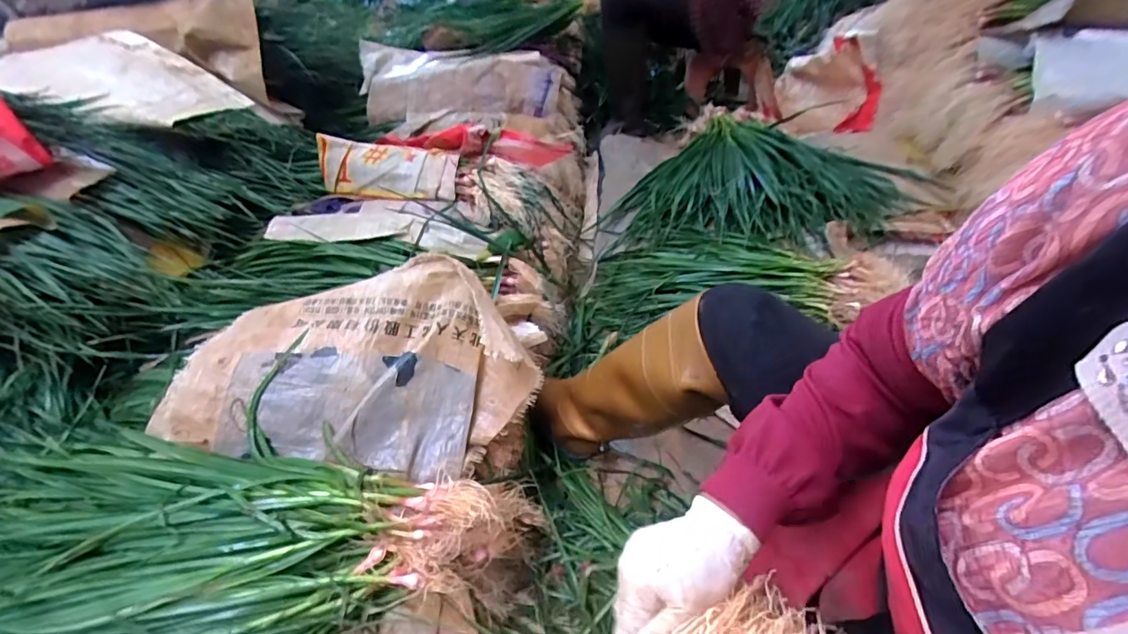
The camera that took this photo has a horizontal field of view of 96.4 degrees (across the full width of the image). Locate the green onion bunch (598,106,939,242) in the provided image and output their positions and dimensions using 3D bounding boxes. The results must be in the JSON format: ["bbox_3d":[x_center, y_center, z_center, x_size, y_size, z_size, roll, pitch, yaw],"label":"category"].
[{"bbox_3d":[0.546,-0.377,1.336,0.679,0.101,0.685,19,48,26],"label":"green onion bunch"}]

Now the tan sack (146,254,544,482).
[{"bbox_3d":[-0.259,0.063,0.681,0.446,0.151,0.266,-1,42,7],"label":"tan sack"}]

